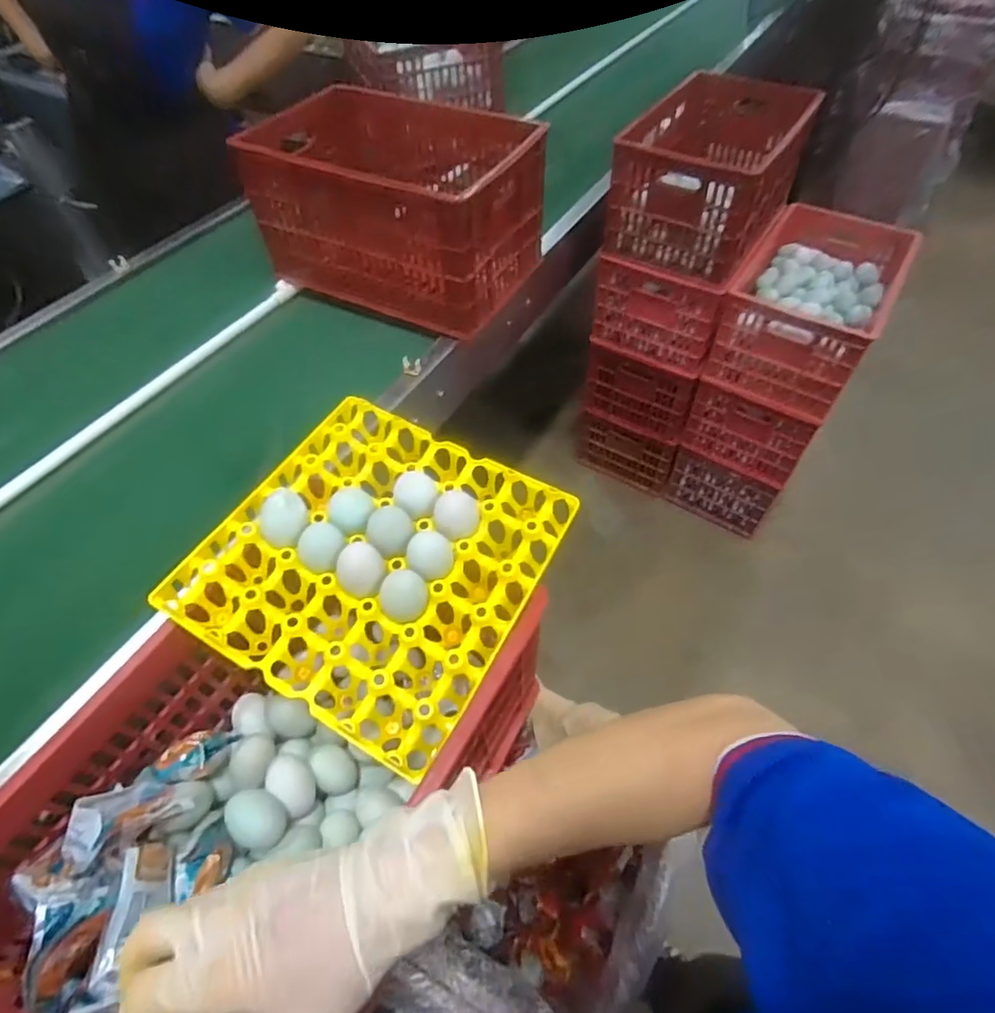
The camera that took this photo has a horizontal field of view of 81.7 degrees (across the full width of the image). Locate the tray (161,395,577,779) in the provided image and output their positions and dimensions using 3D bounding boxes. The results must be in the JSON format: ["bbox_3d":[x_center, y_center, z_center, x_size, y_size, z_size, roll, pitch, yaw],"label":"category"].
[{"bbox_3d":[-0.114,0.052,0.551,0.297,0.068,0.288,24,57,18],"label":"tray"}]

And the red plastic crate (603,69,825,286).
[{"bbox_3d":[0.506,-0.808,1.371,0.339,0.222,0.531,26,58,19],"label":"red plastic crate"}]

